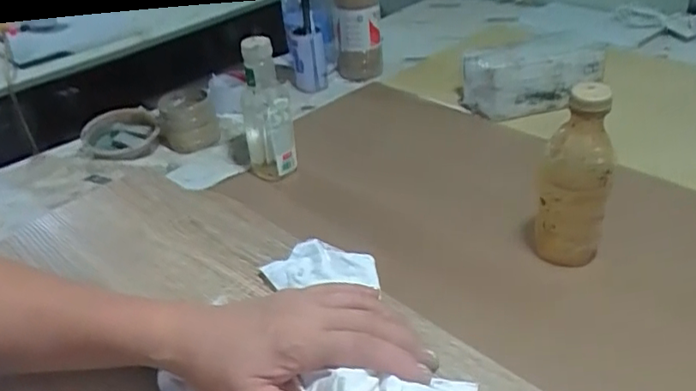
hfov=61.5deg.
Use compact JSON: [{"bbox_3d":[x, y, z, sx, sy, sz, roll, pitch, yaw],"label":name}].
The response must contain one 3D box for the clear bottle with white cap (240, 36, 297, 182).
[{"bbox_3d":[-0.117,-0.119,0.832,0.069,0.200,0.061,-12,34,-9],"label":"clear bottle with white cap"}]

